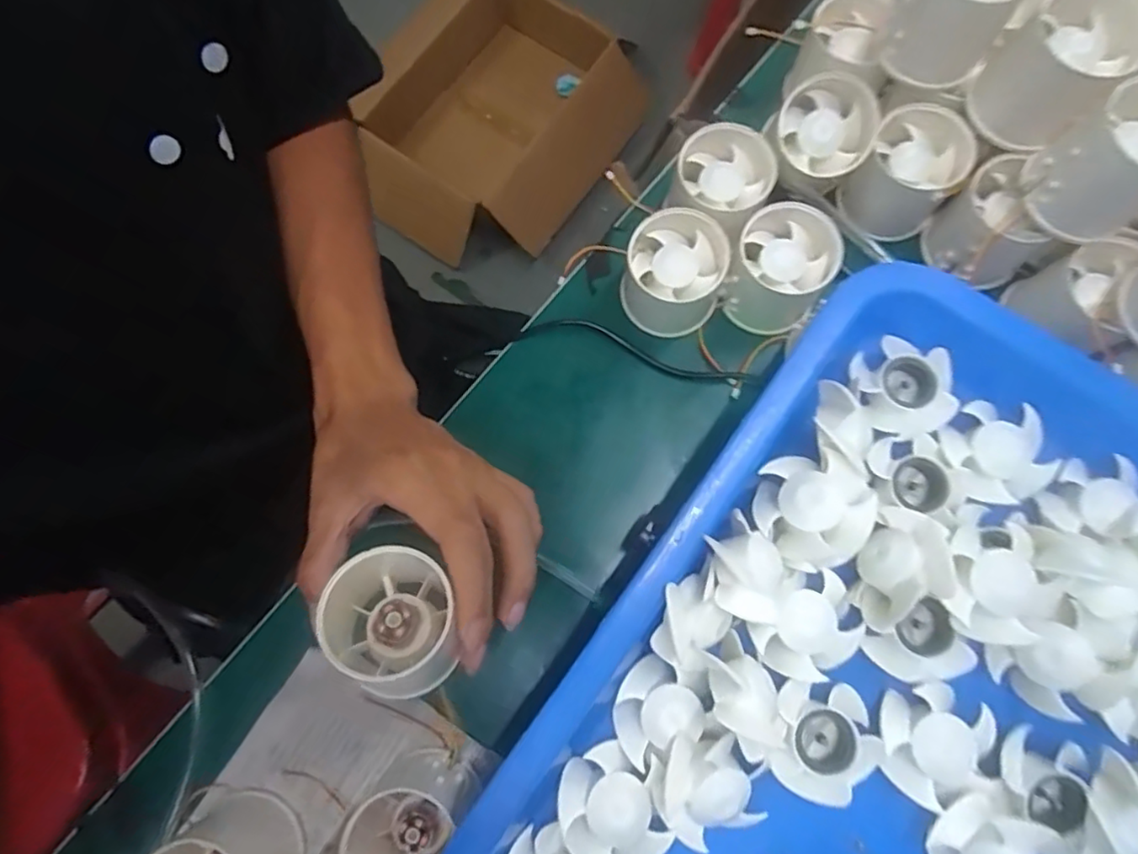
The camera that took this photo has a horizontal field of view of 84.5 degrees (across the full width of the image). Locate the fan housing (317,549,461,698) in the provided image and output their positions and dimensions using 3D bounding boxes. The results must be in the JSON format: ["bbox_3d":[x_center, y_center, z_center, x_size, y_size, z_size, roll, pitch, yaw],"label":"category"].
[{"bbox_3d":[-0.074,0.084,0.265,0.057,0.038,0.061,44,82,10],"label":"fan housing"}]

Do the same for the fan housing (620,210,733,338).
[{"bbox_3d":[0.057,-0.084,0.345,0.053,0.053,0.048,21,79,6],"label":"fan housing"}]

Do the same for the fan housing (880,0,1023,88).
[{"bbox_3d":[0.193,-0.210,0.316,0.054,0.057,0.052,28,79,7],"label":"fan housing"}]

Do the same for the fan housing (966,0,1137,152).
[{"bbox_3d":[0.234,-0.172,0.307,0.050,0.061,0.053,-41,80,-8],"label":"fan housing"}]

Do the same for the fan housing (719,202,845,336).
[{"bbox_3d":[0.114,-0.085,0.343,0.050,0.050,0.050,0,77,1],"label":"fan housing"}]

